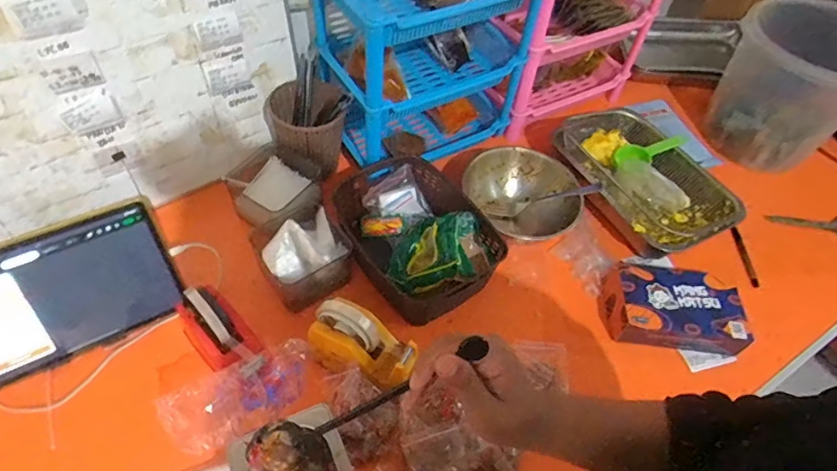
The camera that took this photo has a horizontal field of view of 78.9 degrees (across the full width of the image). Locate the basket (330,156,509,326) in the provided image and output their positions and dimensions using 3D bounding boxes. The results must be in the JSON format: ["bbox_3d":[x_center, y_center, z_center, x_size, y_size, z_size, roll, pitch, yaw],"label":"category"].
[{"bbox_3d":[-0.009,-0.010,0.780,0.189,0.096,0.261,-31,61,-25],"label":"basket"}]

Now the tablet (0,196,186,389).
[{"bbox_3d":[-0.449,0.072,0.650,0.256,0.166,0.012,-23,23,-21],"label":"tablet"}]

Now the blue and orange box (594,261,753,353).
[{"bbox_3d":[0.374,0.104,0.756,0.192,0.055,0.125,10,52,3],"label":"blue and orange box"}]

